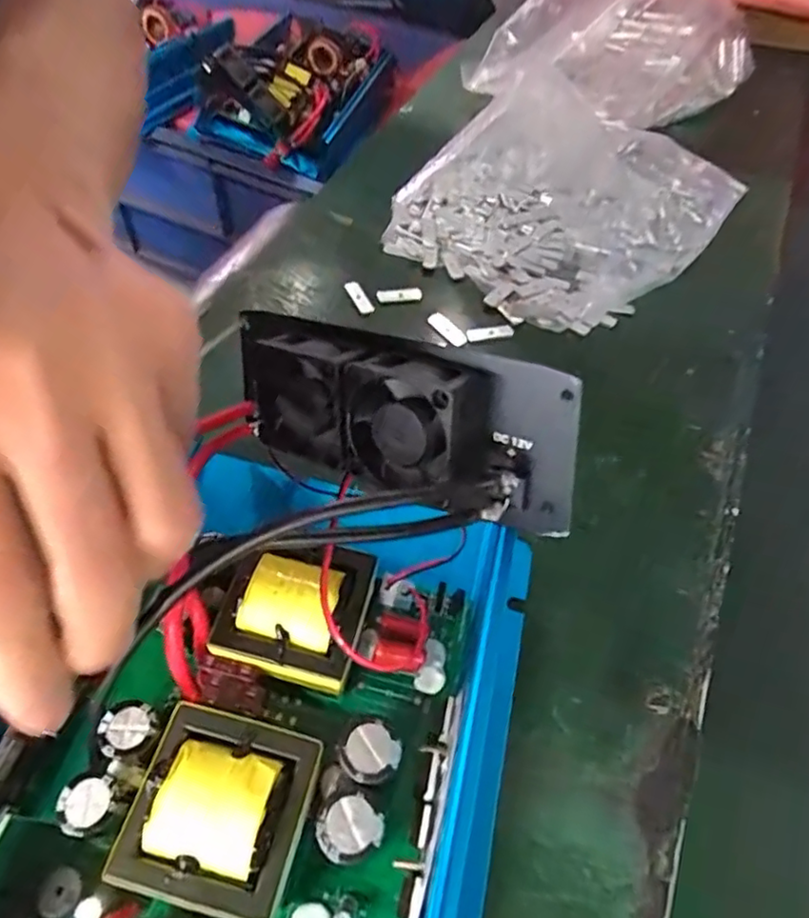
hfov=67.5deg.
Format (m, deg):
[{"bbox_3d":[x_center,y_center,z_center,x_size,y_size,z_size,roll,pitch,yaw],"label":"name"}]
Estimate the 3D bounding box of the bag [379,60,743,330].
[{"bbox_3d":[0.101,-0.167,0.386,0.179,0.033,0.202,31,59,15],"label":"bag"}]

